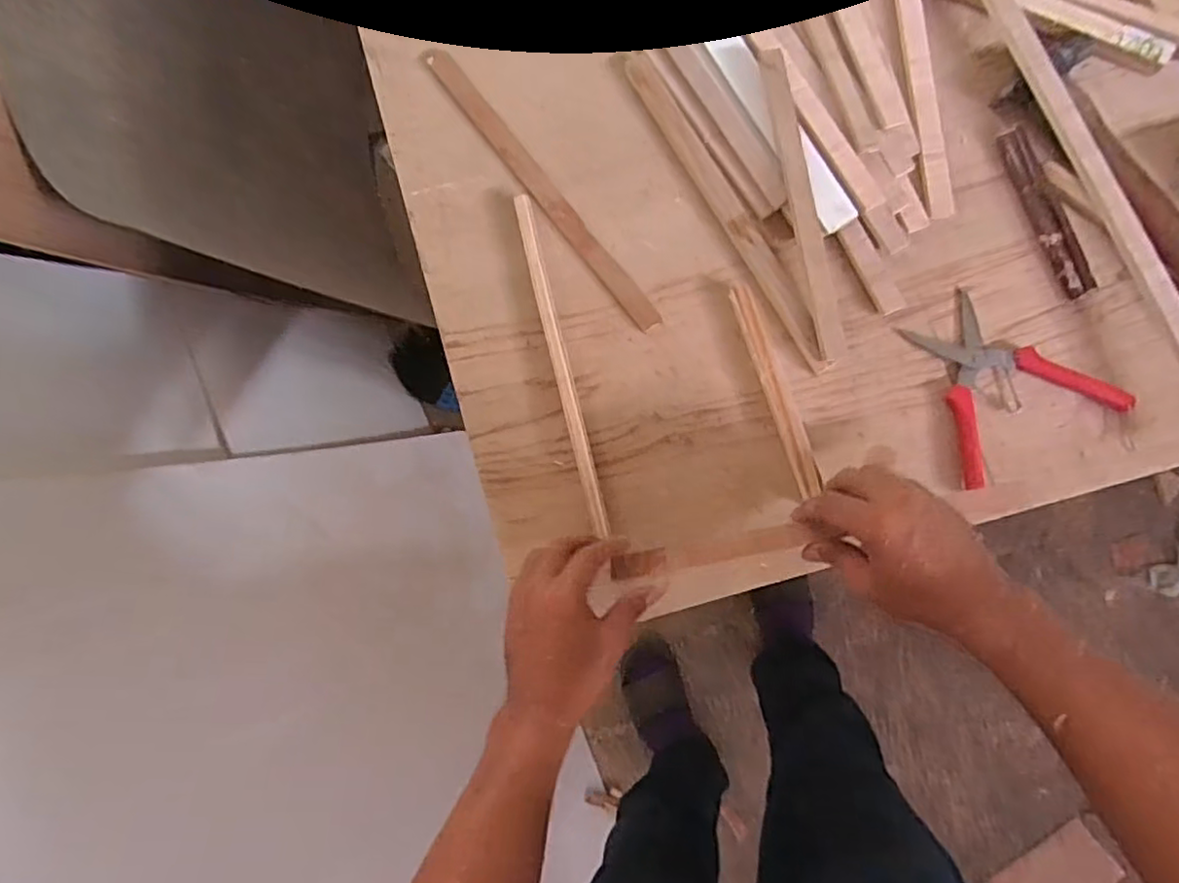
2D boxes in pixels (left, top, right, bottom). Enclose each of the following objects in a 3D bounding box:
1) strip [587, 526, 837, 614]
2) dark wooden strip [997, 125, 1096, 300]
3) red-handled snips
[{"bbox_3d":[0.095,0.090,0.531,0.153,0.010,0.020,-12,83,9],"label":"strip"},{"bbox_3d":[0.408,-0.207,0.585,0.022,0.017,0.160,-18,81,2],"label":"dark wooden strip"},{"bbox_3d":[0.355,-0.059,0.571,0.143,0.015,0.149,-30,81,1],"label":"red-handled snips"}]

